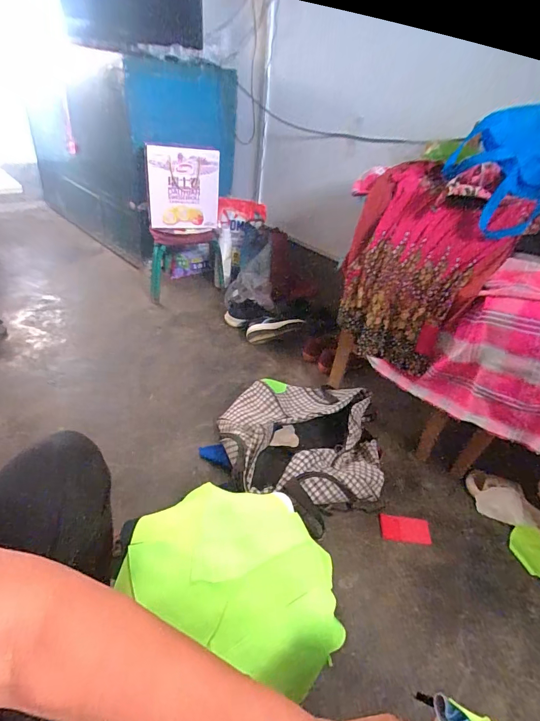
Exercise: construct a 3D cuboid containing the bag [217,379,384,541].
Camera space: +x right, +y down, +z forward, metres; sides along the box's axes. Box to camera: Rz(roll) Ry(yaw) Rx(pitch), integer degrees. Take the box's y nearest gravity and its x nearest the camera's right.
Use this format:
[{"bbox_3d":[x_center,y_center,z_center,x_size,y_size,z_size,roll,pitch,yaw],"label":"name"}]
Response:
[{"bbox_3d":[0.088,0.235,1.189,0.471,0.129,0.523,1,41,-7],"label":"bag"}]

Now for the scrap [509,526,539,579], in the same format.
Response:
[{"bbox_3d":[0.712,0.519,1.023,0.109,0.024,0.157,-13,42,-26],"label":"scrap"}]

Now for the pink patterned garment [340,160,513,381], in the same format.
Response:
[{"bbox_3d":[0.381,-0.242,1.083,0.222,0.451,0.411,-12,41,-26],"label":"pink patterned garment"}]

